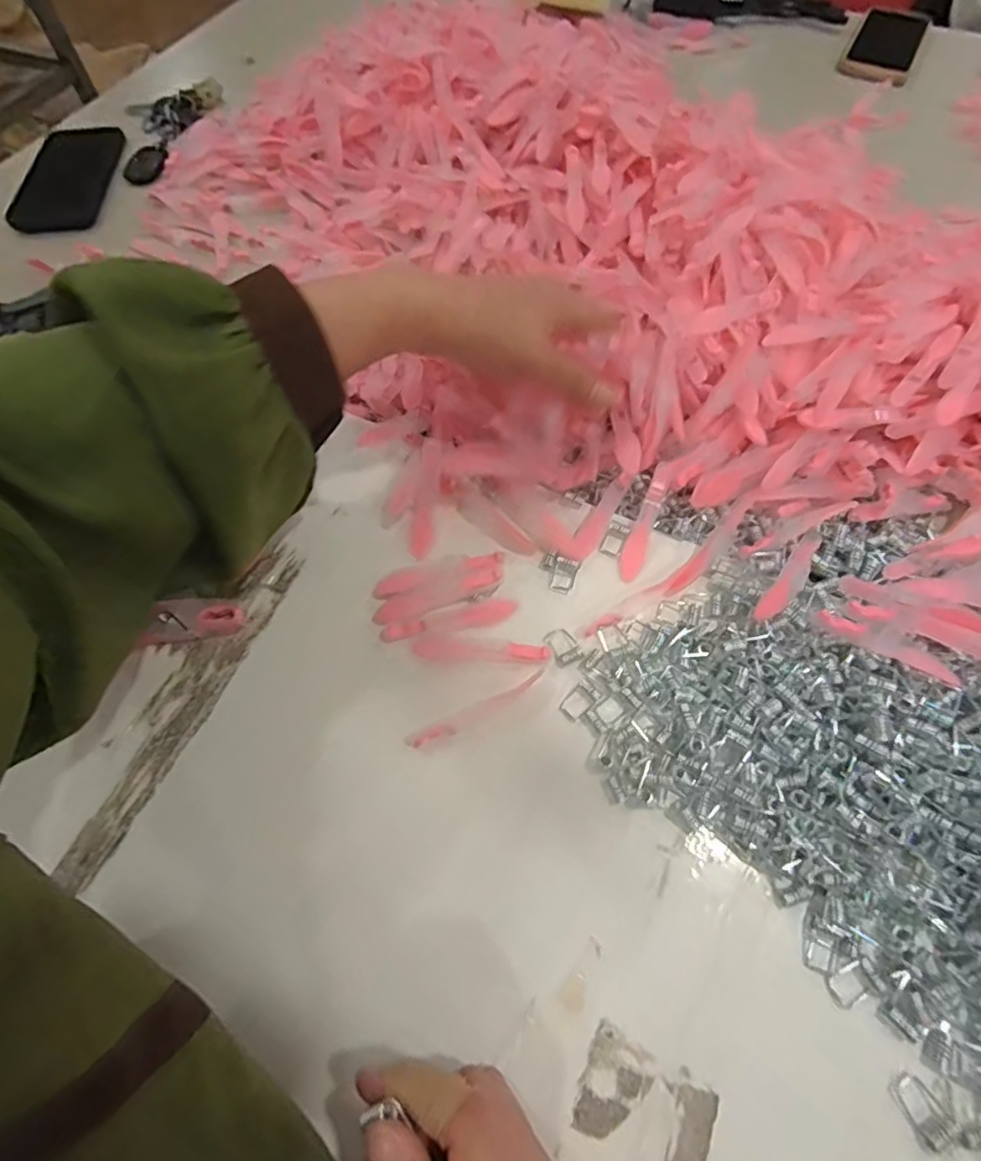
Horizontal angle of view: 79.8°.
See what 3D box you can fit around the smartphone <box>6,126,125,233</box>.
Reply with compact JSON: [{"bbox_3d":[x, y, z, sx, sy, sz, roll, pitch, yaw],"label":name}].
[{"bbox_3d":[-0.422,-0.397,0.584,0.083,0.016,0.169,-1,64,1],"label":"smartphone"}]

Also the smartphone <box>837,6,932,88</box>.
[{"bbox_3d":[0.462,-0.628,0.686,0.077,0.011,0.160,25,67,13],"label":"smartphone"}]

